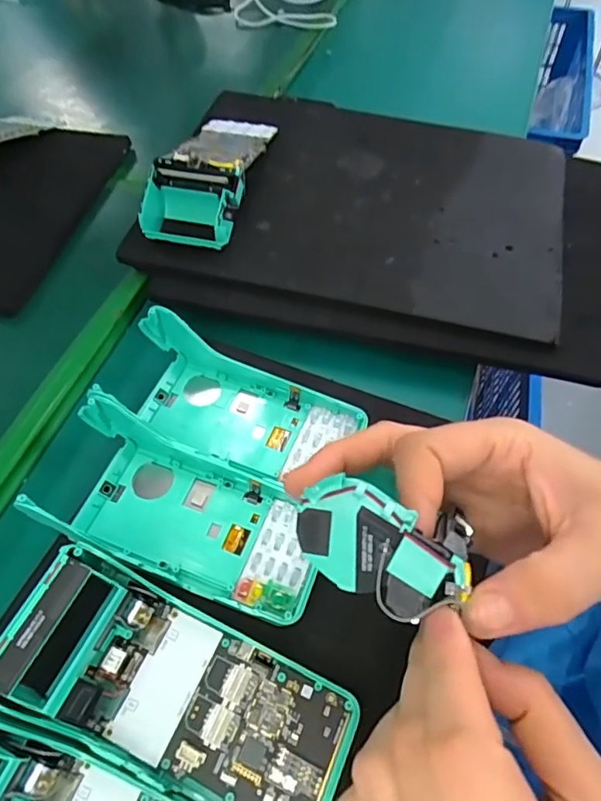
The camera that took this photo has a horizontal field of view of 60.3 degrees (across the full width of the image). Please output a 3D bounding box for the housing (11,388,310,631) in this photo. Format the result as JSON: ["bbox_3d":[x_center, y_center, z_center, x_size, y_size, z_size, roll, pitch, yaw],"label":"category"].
[{"bbox_3d":[-0.069,0.066,0.311,0.170,0.045,0.078,17,59,14],"label":"housing"}]

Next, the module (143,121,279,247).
[{"bbox_3d":[-0.075,-0.201,0.437,0.075,0.049,0.167,10,59,9],"label":"module"}]

